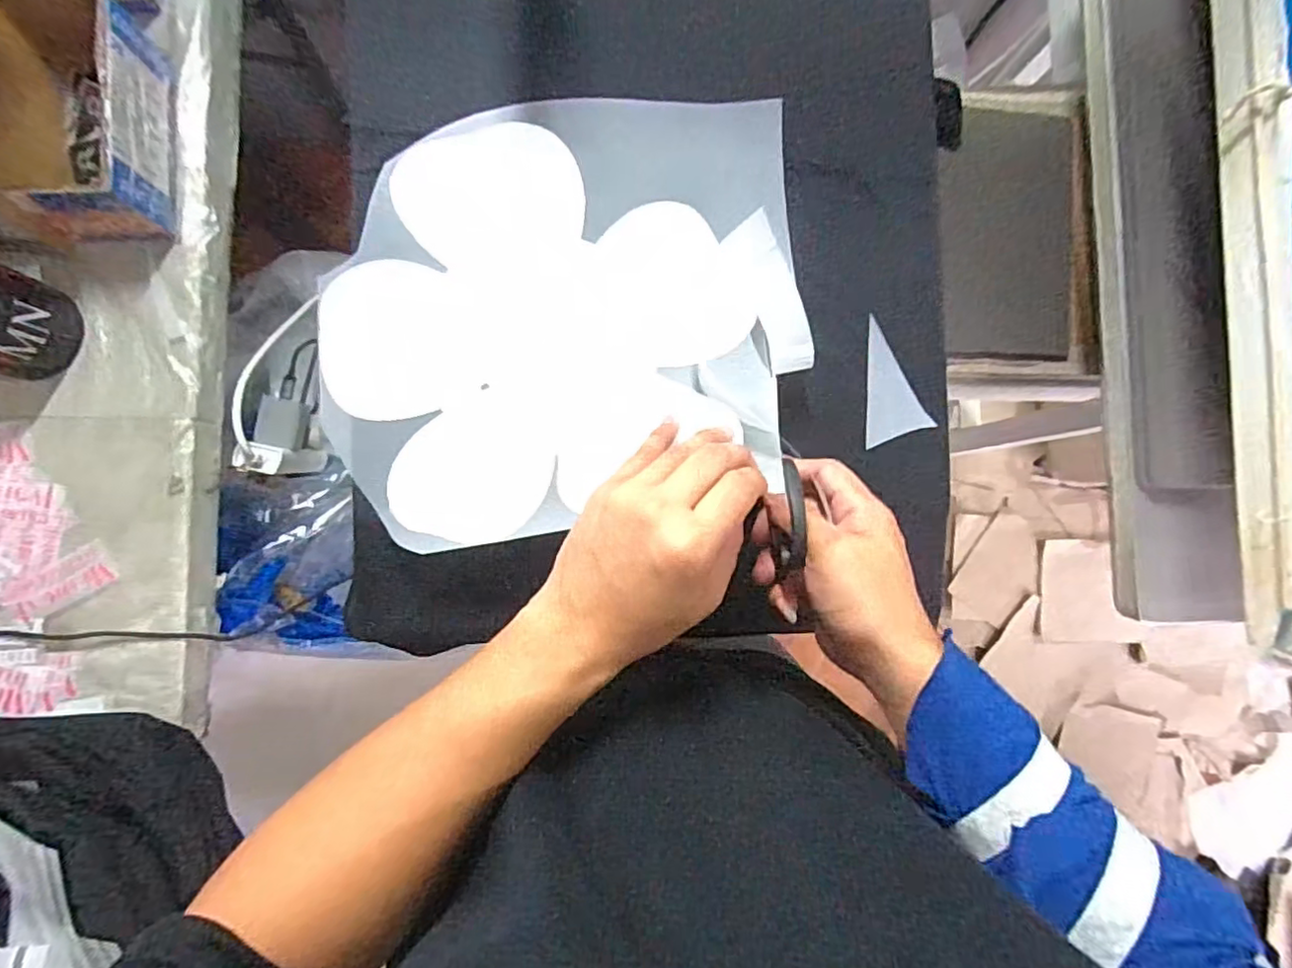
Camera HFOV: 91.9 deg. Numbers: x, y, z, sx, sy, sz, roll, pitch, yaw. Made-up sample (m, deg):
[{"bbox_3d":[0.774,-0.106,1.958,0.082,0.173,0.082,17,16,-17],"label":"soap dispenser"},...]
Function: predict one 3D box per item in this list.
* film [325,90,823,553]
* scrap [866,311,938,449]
[{"bbox_3d":[-0.049,-0.112,0.399,0.306,0.040,0.271,-10,87,-6],"label":"film"},{"bbox_3d":[0.156,-0.065,0.426,0.046,0.004,0.080,-30,89,-3],"label":"scrap"}]

